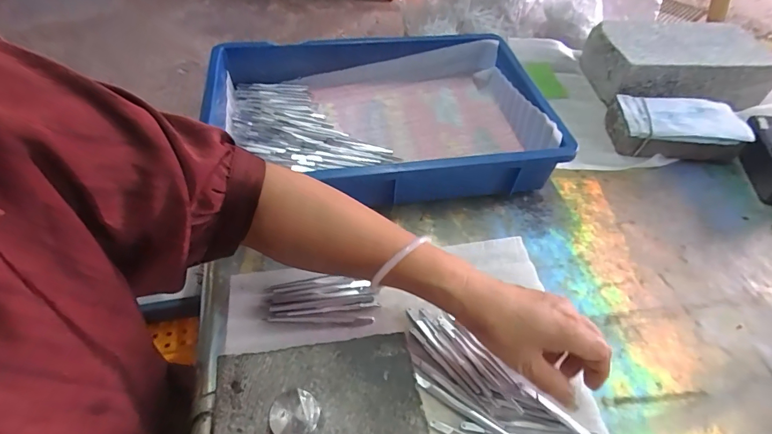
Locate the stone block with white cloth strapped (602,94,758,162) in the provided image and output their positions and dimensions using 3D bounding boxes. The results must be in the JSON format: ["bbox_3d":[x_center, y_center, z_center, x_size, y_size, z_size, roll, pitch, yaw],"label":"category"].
[{"bbox_3d":[0.406,-0.127,0.606,0.163,0.047,0.099,7,49,3],"label":"stone block with white cloth strapped"}]

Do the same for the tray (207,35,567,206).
[{"bbox_3d":[-0.011,-0.134,0.570,0.407,0.075,0.282,-5,50,-7],"label":"tray"}]

